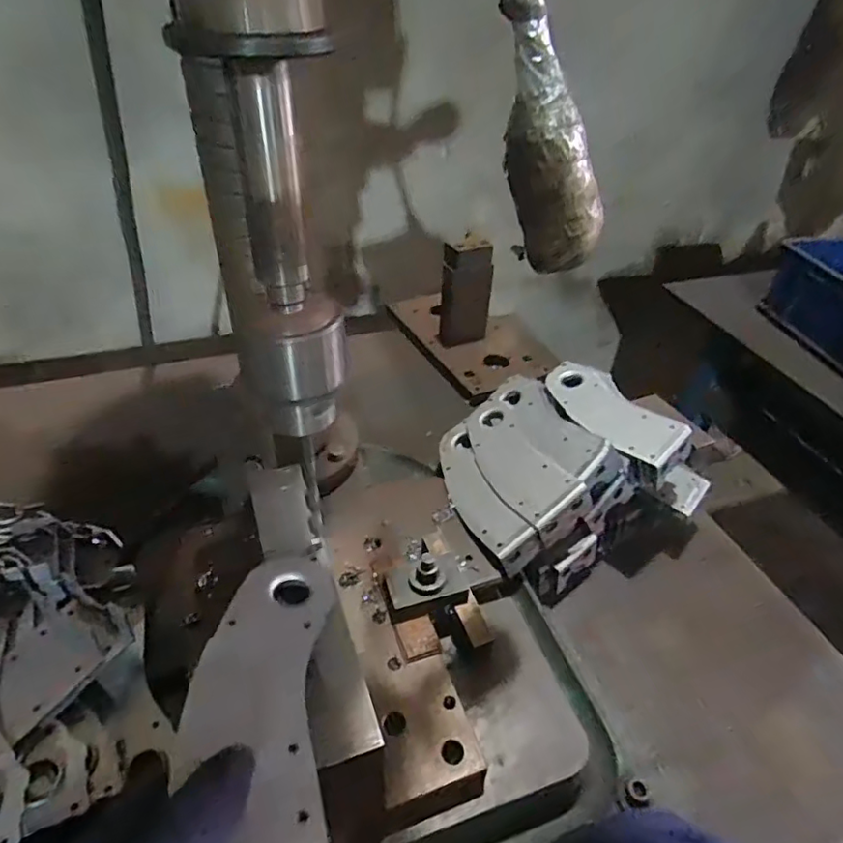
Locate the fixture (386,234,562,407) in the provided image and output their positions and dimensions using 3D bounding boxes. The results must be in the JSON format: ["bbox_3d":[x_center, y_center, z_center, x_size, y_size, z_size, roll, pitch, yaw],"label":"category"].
[{"bbox_3d":[0.074,-0.190,0.908,0.171,0.147,0.292,-19,45,-23],"label":"fixture"}]

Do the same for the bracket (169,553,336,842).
[{"bbox_3d":[-0.080,0.132,0.296,0.067,0.010,0.174,9,28,-14],"label":"bracket"}]

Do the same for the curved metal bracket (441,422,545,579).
[{"bbox_3d":[0.061,0.077,0.589,0.051,0.033,0.184,-29,40,1],"label":"curved metal bracket"}]

